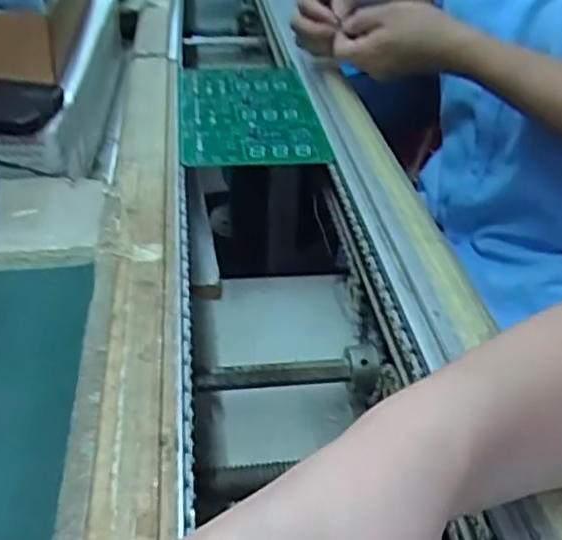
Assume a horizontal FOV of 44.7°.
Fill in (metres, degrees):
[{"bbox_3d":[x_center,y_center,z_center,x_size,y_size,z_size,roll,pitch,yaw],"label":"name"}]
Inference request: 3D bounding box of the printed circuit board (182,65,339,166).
[{"bbox_3d":[-0.032,-0.150,0.646,0.126,0.011,0.222,-5,38,-5],"label":"printed circuit board"}]

